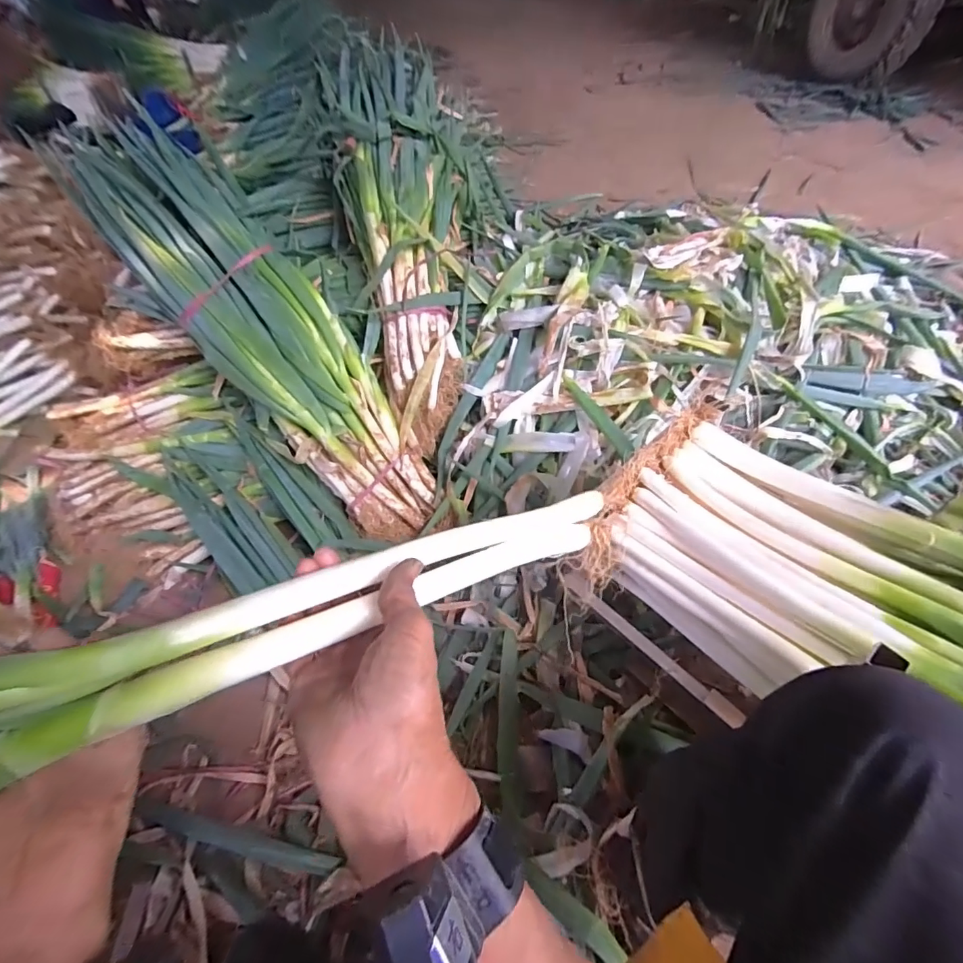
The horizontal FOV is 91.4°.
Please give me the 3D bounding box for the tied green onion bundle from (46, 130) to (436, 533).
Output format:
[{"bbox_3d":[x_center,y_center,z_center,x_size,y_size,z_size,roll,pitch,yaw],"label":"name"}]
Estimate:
[{"bbox_3d":[-0.441,-0.297,0.966,0.224,0.162,0.989,-41,96,-26],"label":"tied green onion bundle"}]

